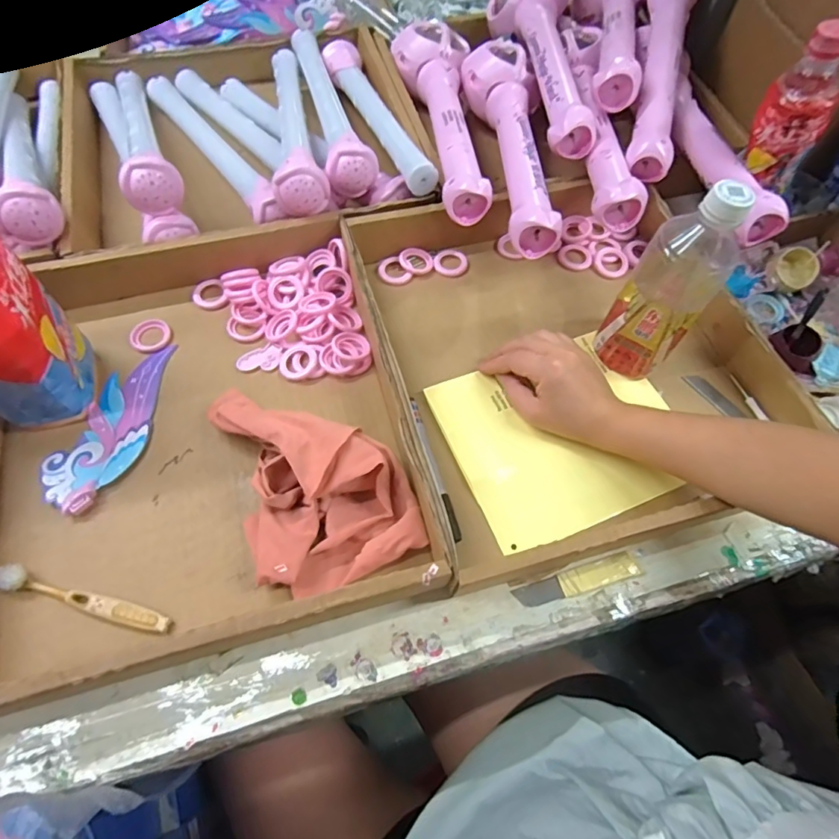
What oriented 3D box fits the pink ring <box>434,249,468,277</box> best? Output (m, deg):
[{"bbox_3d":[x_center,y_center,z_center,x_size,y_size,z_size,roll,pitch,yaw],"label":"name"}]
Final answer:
[{"bbox_3d":[0.035,-0.173,0.573,0.038,0.004,0.036,1,63,-2],"label":"pink ring"}]

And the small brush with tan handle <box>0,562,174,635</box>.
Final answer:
[{"bbox_3d":[-0.253,0.135,0.387,0.141,0.013,0.018,16,63,6],"label":"small brush with tan handle"}]

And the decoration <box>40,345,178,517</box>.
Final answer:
[{"bbox_3d":[-0.271,0.002,0.463,0.070,0.020,0.166,19,64,7],"label":"decoration"}]

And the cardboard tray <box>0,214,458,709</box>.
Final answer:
[{"bbox_3d":[-0.183,-0.006,0.436,0.335,0.056,0.376,-13,66,-9],"label":"cardboard tray"}]

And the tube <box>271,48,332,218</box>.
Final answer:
[{"bbox_3d":[-0.150,-0.343,0.584,0.052,0.068,0.307,-12,64,-8],"label":"tube"}]

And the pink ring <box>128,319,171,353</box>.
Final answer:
[{"bbox_3d":[-0.264,-0.082,0.509,0.038,0.008,0.032,-20,65,-12],"label":"pink ring"}]

